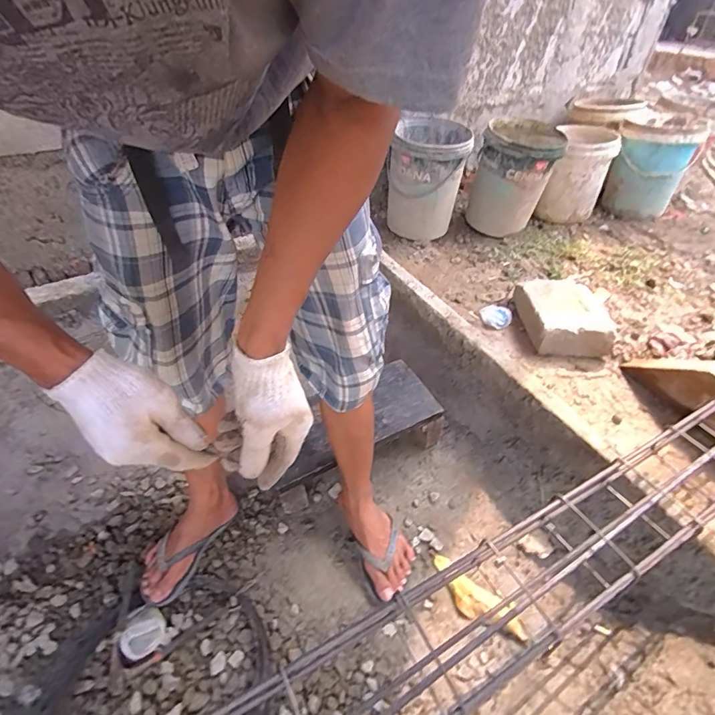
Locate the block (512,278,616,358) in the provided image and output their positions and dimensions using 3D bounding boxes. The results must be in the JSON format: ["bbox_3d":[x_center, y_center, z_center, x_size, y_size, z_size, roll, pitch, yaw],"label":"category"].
[{"bbox_3d":[0.605,-0.110,1.239,0.229,0.113,0.253,1,43,-2],"label":"block"}]

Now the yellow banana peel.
[{"bbox_3d":[0.235,0.488,0.832,0.210,0.026,0.066,33,51,29],"label":"yellow banana peel"}]

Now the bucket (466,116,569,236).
[{"bbox_3d":[0.618,-0.710,1.656,0.297,0.371,0.318,13,44,12],"label":"bucket"}]

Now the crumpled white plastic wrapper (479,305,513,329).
[{"bbox_3d":[0.439,-0.132,1.312,0.076,0.033,0.105,-32,53,-32],"label":"crumpled white plastic wrapper"}]

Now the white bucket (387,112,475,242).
[{"bbox_3d":[0.266,-0.677,1.615,0.280,0.409,0.280,3,43,1],"label":"white bucket"}]

